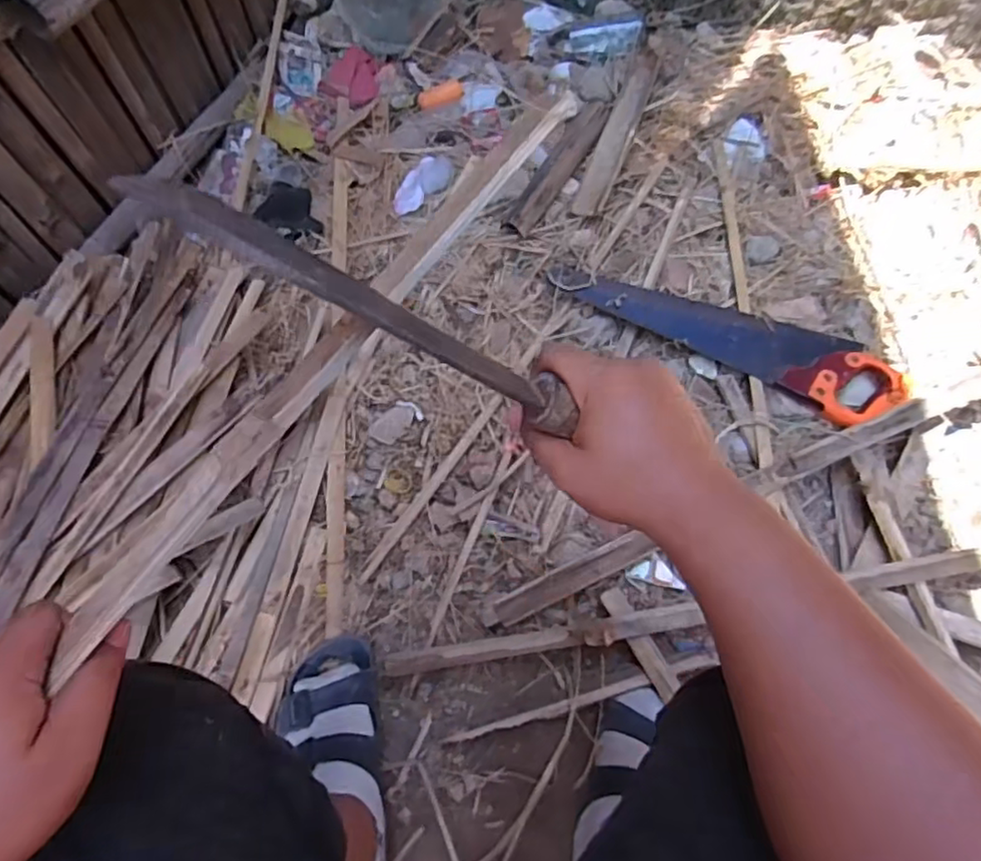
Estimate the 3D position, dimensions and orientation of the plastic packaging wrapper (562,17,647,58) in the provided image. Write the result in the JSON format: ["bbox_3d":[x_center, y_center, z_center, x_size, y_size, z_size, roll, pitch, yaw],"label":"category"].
[{"bbox_3d":[0.210,-0.733,1.195,0.144,0.029,0.076,3,95,15],"label":"plastic packaging wrapper"}]

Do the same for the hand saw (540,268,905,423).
[{"bbox_3d":[0.323,-0.147,0.897,0.487,0.036,0.135,30,71,14],"label":"hand saw"}]

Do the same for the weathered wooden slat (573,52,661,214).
[{"bbox_3d":[0.212,-0.493,1.055,0.050,0.036,0.353,18,69,9],"label":"weathered wooden slat"}]

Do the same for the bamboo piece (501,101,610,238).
[{"bbox_3d":[0.110,-0.434,1.037,0.052,0.029,0.313,27,70,13],"label":"bamboo piece"}]

